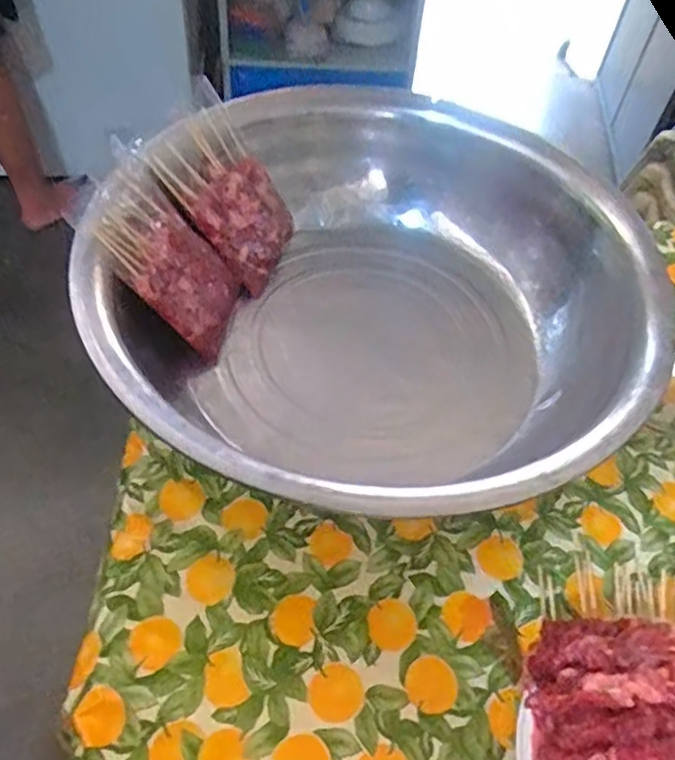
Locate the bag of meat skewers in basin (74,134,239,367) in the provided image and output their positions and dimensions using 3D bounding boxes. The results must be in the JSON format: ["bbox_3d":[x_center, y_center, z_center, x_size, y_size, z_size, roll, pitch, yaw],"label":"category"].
[{"bbox_3d":[-0.191,-0.132,0.750,0.029,0.236,0.138,-11,30,35],"label":"bag of meat skewers in basin"}]

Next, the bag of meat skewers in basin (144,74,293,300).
[{"bbox_3d":[-0.129,-0.223,0.828,0.036,0.216,0.133,-2,44,46],"label":"bag of meat skewers in basin"}]

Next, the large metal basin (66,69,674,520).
[{"bbox_3d":[0.010,-0.083,0.750,0.522,0.197,0.572,3,51,-3],"label":"large metal basin"}]

